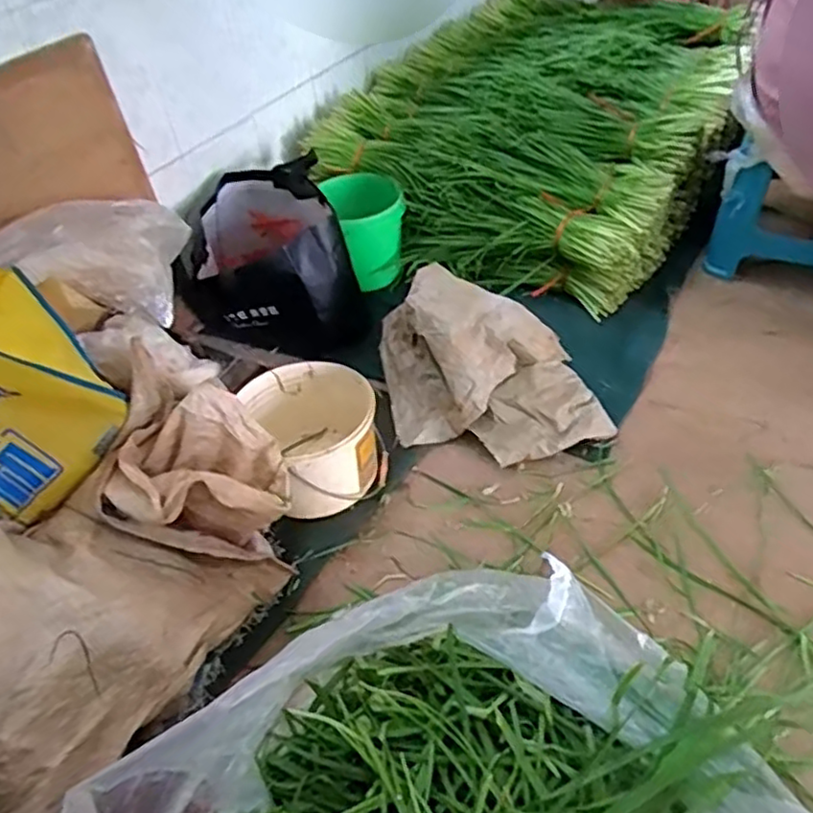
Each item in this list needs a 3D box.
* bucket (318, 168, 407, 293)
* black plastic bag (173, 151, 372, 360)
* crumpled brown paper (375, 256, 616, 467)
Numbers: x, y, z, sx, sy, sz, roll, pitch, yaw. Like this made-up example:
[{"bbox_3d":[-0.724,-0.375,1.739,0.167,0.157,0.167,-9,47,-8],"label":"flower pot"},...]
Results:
[{"bbox_3d":[-0.078,-0.368,1.405,0.145,0.187,0.138,-4,45,4],"label":"bucket"},{"bbox_3d":[-0.269,-0.264,1.303,0.299,0.265,0.296,-17,46,-8],"label":"black plastic bag"},{"bbox_3d":[0.136,-0.073,1.092,0.366,0.173,0.250,-2,47,4],"label":"crumpled brown paper"}]

